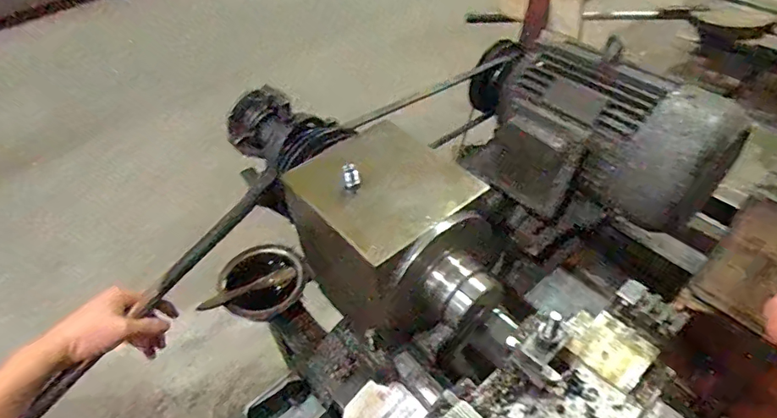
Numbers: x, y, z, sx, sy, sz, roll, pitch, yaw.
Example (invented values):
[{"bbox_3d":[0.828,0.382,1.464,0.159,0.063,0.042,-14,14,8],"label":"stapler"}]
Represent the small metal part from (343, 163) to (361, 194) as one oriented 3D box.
[{"bbox_3d":[-0.038,-0.031,0.496,0.016,0.031,0.014,-6,46,-2],"label":"small metal part"}]

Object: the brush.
[{"bbox_3d":[-0.212,0.122,0.729,0.145,0.024,0.013,-20,48,-15],"label":"brush"}]

